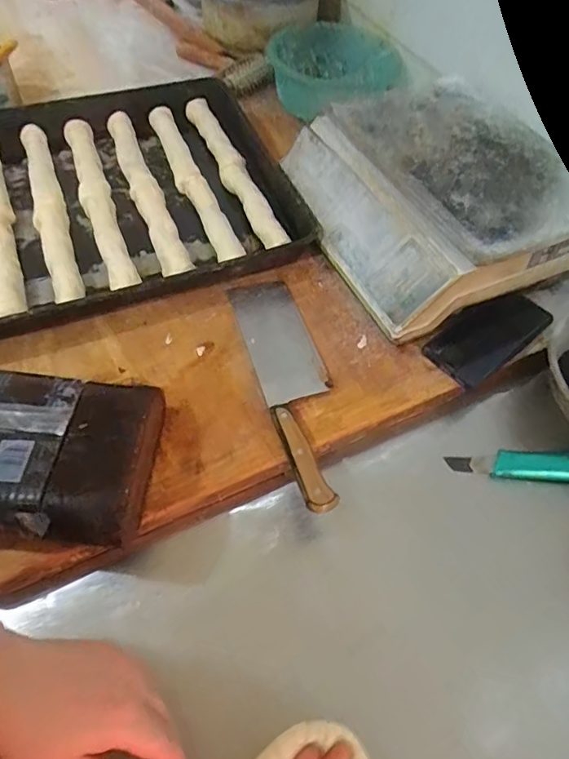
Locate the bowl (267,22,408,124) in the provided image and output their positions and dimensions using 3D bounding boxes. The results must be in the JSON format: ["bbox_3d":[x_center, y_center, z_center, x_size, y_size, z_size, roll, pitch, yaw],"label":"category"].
[{"bbox_3d":[0.080,-0.537,0.926,0.205,0.077,0.199,-2,56,-4],"label":"bowl"}]

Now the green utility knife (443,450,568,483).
[{"bbox_3d":[0.256,0.093,0.568,0.159,0.022,0.034,1,56,-3],"label":"green utility knife"}]

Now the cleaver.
[{"bbox_3d":[0.011,-0.005,0.580,0.076,0.033,0.299,-13,57,-12],"label":"cleaver"}]

